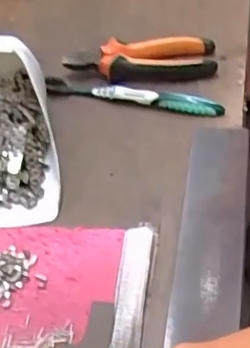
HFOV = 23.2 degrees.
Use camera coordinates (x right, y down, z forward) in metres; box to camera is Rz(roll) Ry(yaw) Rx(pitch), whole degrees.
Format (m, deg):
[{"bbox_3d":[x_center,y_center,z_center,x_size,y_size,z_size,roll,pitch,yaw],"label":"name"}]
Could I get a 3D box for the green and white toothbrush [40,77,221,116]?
[{"bbox_3d":[0.005,-0.077,0.589,0.182,0.015,0.014,12,49,19],"label":"green and white toothbrush"}]

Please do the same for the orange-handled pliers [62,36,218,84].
[{"bbox_3d":[0.014,-0.117,0.618,0.150,0.022,0.050,-1,46,7],"label":"orange-handled pliers"}]

